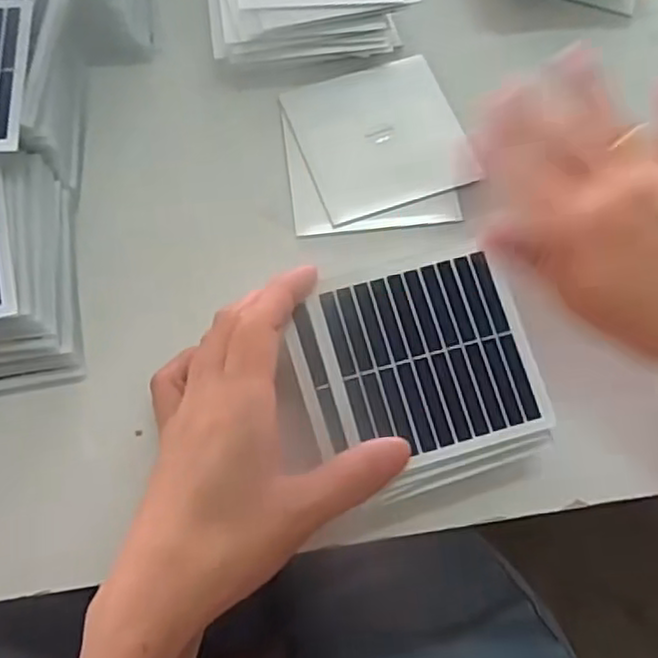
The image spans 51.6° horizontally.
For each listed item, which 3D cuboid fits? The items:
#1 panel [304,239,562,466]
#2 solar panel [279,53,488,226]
[{"bbox_3d":[0.043,0.012,0.296,0.087,0.004,0.087,-15,76,-6],"label":"panel"},{"bbox_3d":[0.028,-0.107,0.379,0.087,0.004,0.088,-17,71,-6],"label":"solar panel"}]

